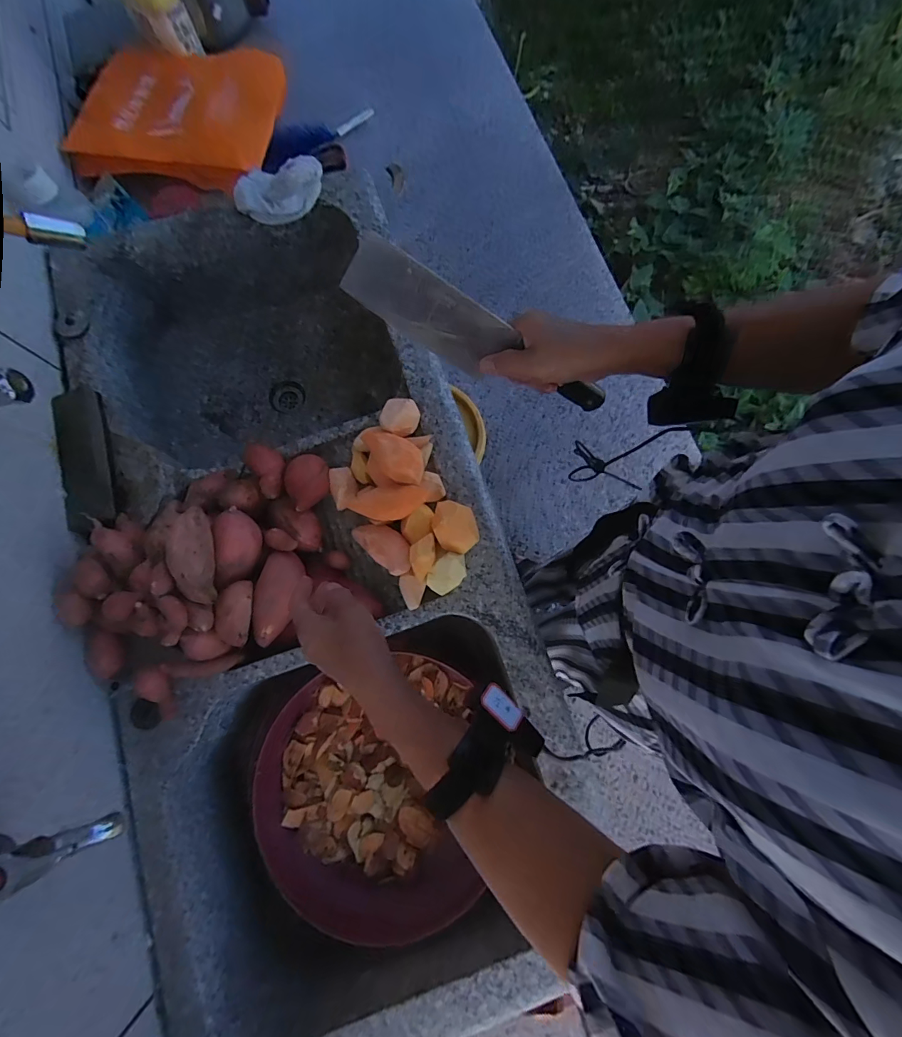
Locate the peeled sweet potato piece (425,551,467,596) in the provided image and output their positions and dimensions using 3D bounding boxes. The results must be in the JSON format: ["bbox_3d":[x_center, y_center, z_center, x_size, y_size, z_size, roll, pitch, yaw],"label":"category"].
[{"bbox_3d":[-0.006,0.070,0.569,0.059,0.038,0.045,-42,80,-8],"label":"peeled sweet potato piece"}]

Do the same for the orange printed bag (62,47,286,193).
[{"bbox_3d":[-0.543,-0.826,0.886,0.379,0.053,0.346,6,77,3],"label":"orange printed bag"}]

